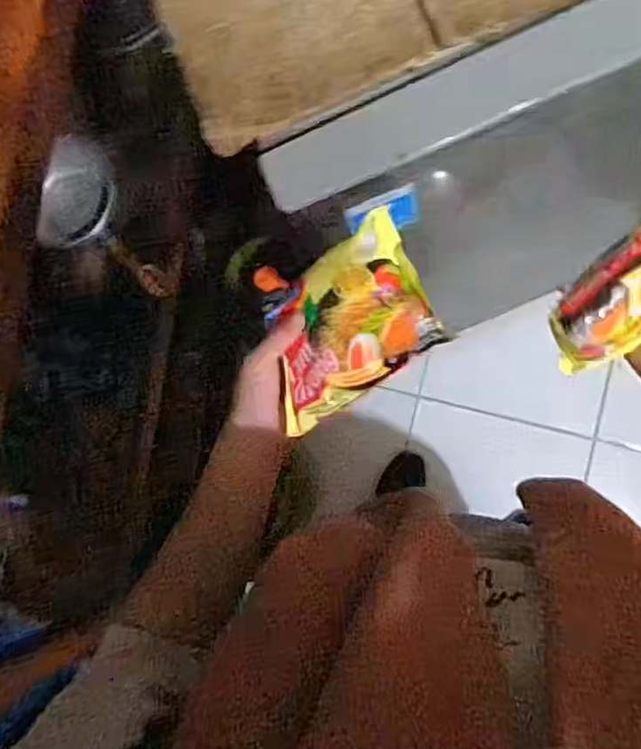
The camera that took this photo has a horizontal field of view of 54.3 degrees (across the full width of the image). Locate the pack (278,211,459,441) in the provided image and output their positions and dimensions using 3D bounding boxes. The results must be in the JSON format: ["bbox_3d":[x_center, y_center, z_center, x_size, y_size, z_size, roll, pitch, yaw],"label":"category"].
[{"bbox_3d":[0.015,-0.036,0.443,0.131,0.035,0.100,-31,81,4],"label":"pack"}]

